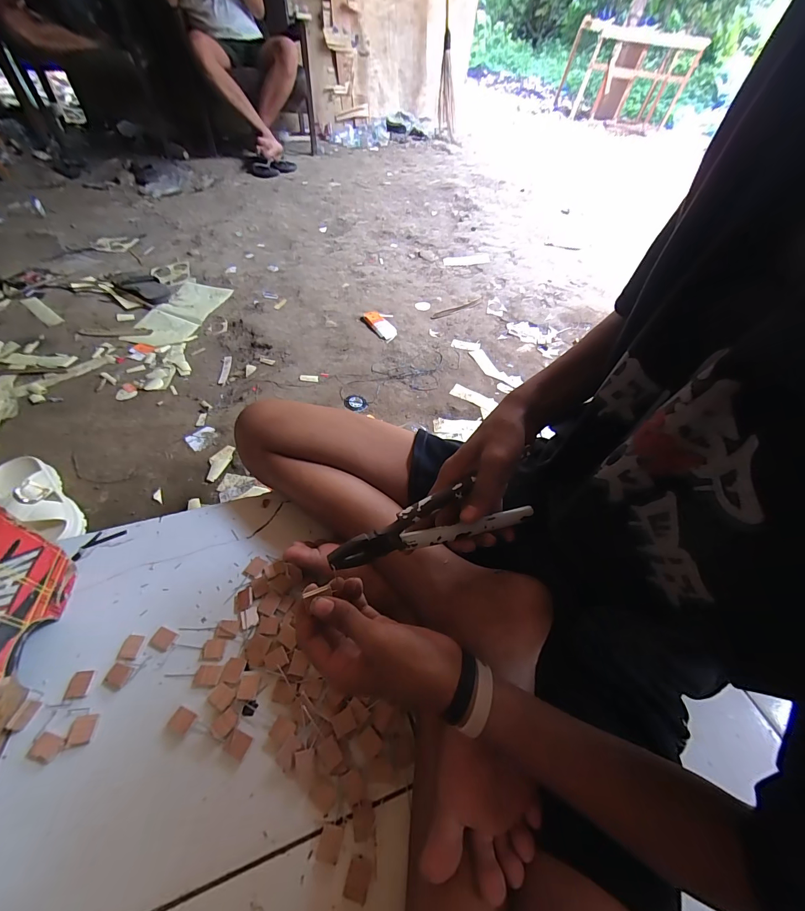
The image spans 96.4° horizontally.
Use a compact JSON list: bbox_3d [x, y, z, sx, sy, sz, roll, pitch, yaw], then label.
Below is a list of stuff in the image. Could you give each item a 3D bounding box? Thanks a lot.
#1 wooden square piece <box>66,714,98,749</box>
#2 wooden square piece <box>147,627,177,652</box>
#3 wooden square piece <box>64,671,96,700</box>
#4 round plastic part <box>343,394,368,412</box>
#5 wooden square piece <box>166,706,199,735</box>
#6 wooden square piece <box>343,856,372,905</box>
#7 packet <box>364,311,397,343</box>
[{"bbox_3d":[-0.325,0.278,0.364,0.022,0.004,0.026,-1,51,-8],"label":"wooden square piece"},{"bbox_3d":[-0.282,0.216,0.423,0.025,0.004,0.023,20,51,9],"label":"wooden square piece"},{"bbox_3d":[-0.348,0.246,0.388,0.023,0.004,0.025,-2,51,-9],"label":"wooden square piece"},{"bbox_3d":[-0.111,-0.124,0.854,0.052,0.008,0.052,1,53,-1],"label":"round plastic part"},{"bbox_3d":[-0.228,0.274,0.373,0.024,0.004,0.020,20,51,9],"label":"wooden square piece"},{"bbox_3d":[-0.039,0.371,0.315,0.019,0.004,0.026,13,51,4],"label":"wooden square piece"},{"bbox_3d":[-0.066,-0.387,1.063,0.054,0.013,0.149,-25,58,-20],"label":"packet"}]

